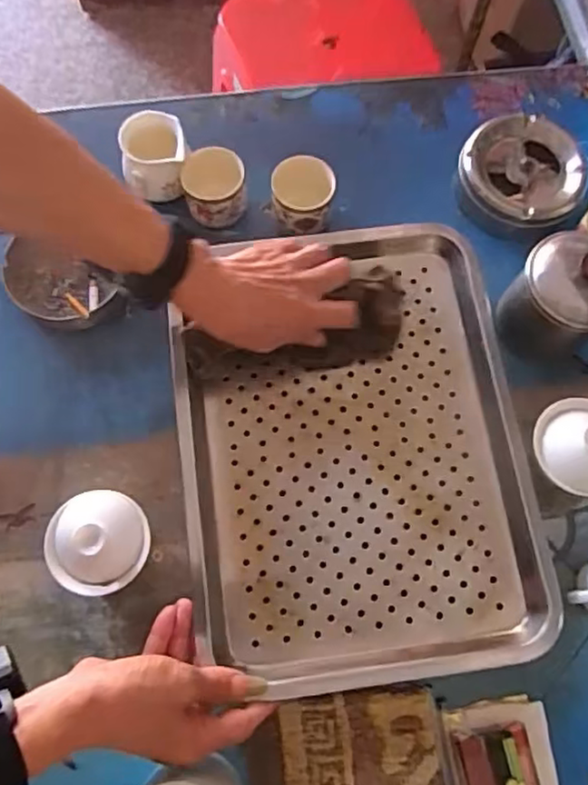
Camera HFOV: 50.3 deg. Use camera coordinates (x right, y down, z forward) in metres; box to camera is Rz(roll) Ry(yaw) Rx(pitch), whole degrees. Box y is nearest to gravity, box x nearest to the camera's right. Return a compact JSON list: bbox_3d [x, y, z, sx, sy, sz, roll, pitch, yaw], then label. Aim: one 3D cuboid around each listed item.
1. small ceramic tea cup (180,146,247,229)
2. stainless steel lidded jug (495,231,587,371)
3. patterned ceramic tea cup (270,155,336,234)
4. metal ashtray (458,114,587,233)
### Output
[{"bbox_3d":[-0.078,-0.198,0.616,0.058,0.062,0.053,0,72,-1],"label":"small ceramic tea cup"},{"bbox_3d":[0.248,-0.086,0.555,0.099,0.113,0.093,27,74,7],"label":"stainless steel lidded jug"},{"bbox_3d":[0.008,-0.187,0.615,0.058,0.060,0.065,-1,72,-2],"label":"patterned ceramic tea cup"},{"bbox_3d":[0.231,-0.219,0.633,0.114,0.043,0.120,0,72,-1],"label":"metal ashtray"}]

